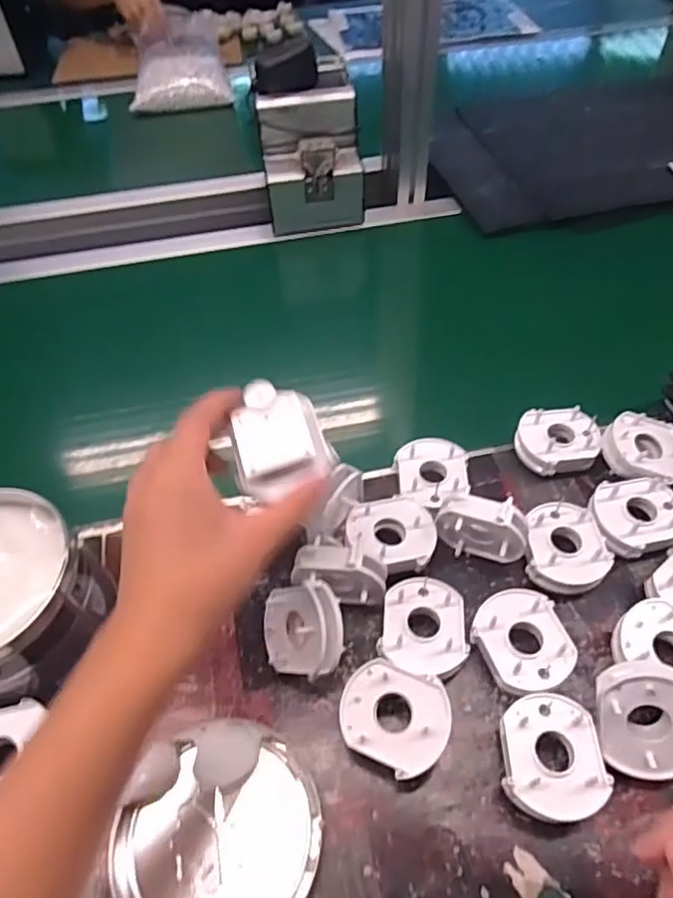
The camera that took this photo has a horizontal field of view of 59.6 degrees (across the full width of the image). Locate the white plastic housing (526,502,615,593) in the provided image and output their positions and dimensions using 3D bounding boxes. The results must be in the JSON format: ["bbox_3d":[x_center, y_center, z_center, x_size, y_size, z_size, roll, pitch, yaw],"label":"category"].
[{"bbox_3d":[0.181,0.081,0.466,0.061,0.034,0.070,2,52,3],"label":"white plastic housing"}]

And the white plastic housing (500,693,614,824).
[{"bbox_3d":[0.138,0.199,0.379,0.061,0.036,0.070,4,53,5],"label":"white plastic housing"}]

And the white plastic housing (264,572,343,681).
[{"bbox_3d":[-0.024,0.129,0.421,0.023,0.071,0.062,8,68,-42],"label":"white plastic housing"}]

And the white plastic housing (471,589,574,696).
[{"bbox_3d":[0.133,0.139,0.421,0.062,0.030,0.068,-22,55,-14],"label":"white plastic housing"}]

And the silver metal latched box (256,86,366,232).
[{"bbox_3d":[-0.034,-0.365,0.762,0.127,0.149,0.084,-9,53,-5],"label":"silver metal latched box"}]

